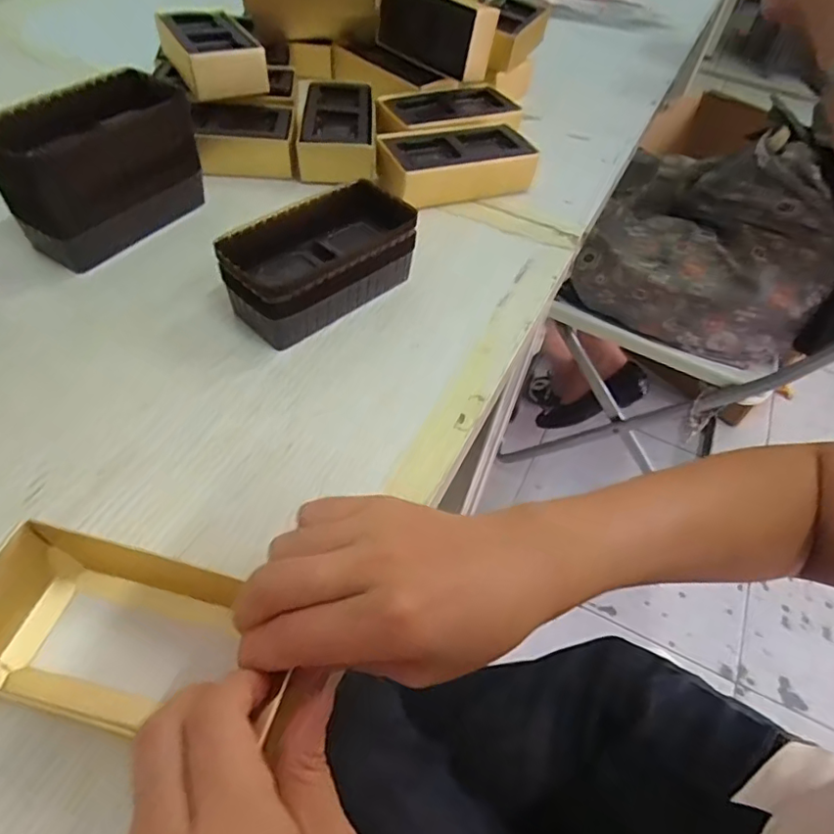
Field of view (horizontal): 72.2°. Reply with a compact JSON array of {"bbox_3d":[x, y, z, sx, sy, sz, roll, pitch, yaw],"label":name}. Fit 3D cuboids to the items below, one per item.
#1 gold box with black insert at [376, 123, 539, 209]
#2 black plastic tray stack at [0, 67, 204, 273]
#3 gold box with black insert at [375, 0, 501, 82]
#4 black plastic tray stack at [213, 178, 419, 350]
[{"bbox_3d":[0.030,-0.197,0.449,0.115,0.035,0.063,-13,54,-16],"label":"gold box with black insert"},{"bbox_3d":[-0.201,-0.159,0.368,0.056,0.075,0.117,28,54,16],"label":"black plastic tray stack"},{"bbox_3d":[0.014,-0.349,0.512,0.119,0.066,0.026,37,57,22],"label":"gold box with black insert"},{"bbox_3d":[-0.058,-0.093,0.349,0.116,0.048,0.059,-34,62,-28],"label":"black plastic tray stack"}]

